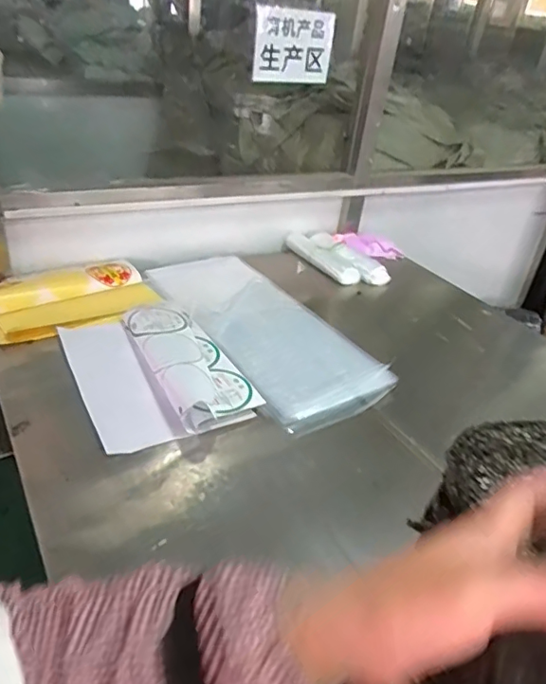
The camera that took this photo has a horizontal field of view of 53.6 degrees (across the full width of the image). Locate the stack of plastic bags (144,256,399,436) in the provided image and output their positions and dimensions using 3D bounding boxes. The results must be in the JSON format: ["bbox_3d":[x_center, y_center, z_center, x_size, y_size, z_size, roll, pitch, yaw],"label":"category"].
[{"bbox_3d":[-0.038,-0.054,1.594,0.408,0.068,0.875,-12,39,-36],"label":"stack of plastic bags"}]

